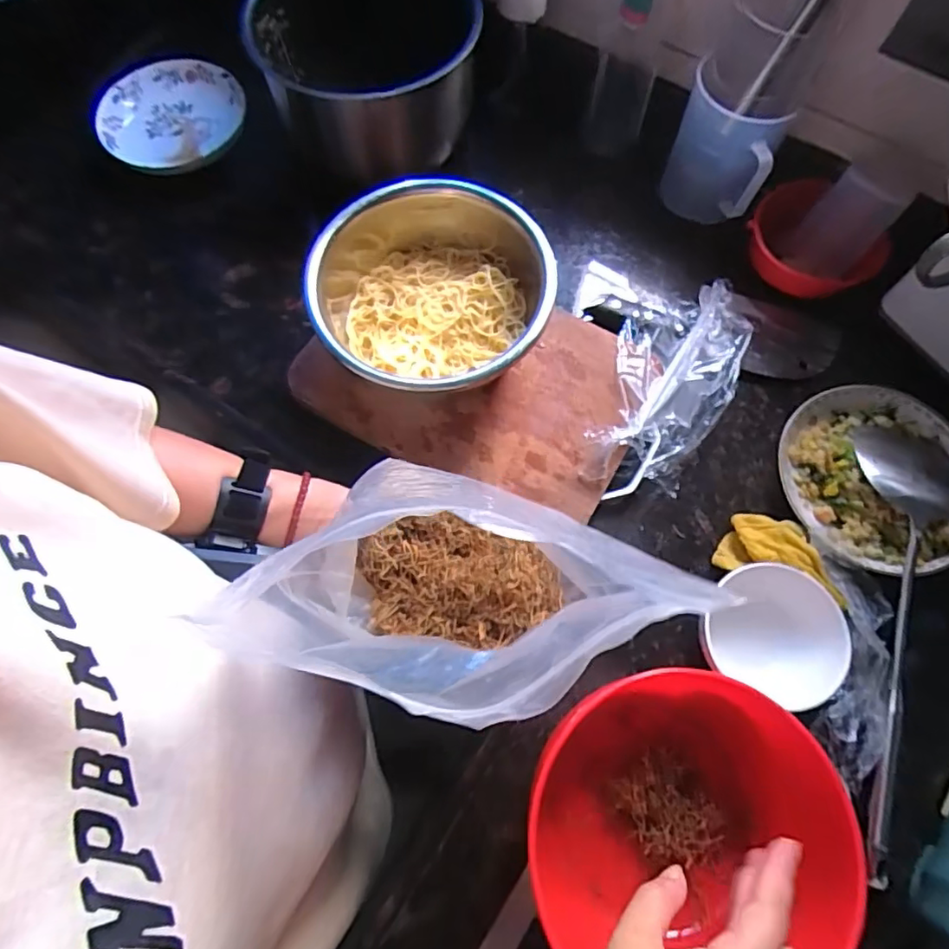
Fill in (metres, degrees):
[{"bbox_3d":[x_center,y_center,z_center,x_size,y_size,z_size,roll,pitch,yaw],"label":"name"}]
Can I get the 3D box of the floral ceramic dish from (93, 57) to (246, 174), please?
[{"bbox_3d":[-0.373,-0.439,0.698,0.165,0.033,0.155,-5,71,-2],"label":"floral ceramic dish"}]

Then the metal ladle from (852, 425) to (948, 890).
[{"bbox_3d":[0.357,0.128,0.466,0.076,0.033,0.378,13,71,5],"label":"metal ladle"}]

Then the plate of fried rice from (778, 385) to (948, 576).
[{"bbox_3d":[0.376,0.004,0.526,0.161,0.035,0.171,5,71,2],"label":"plate of fried rice"}]

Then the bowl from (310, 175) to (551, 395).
[{"bbox_3d":[-0.060,-0.162,0.534,0.221,0.100,0.206,0,71,0],"label":"bowl"}]

